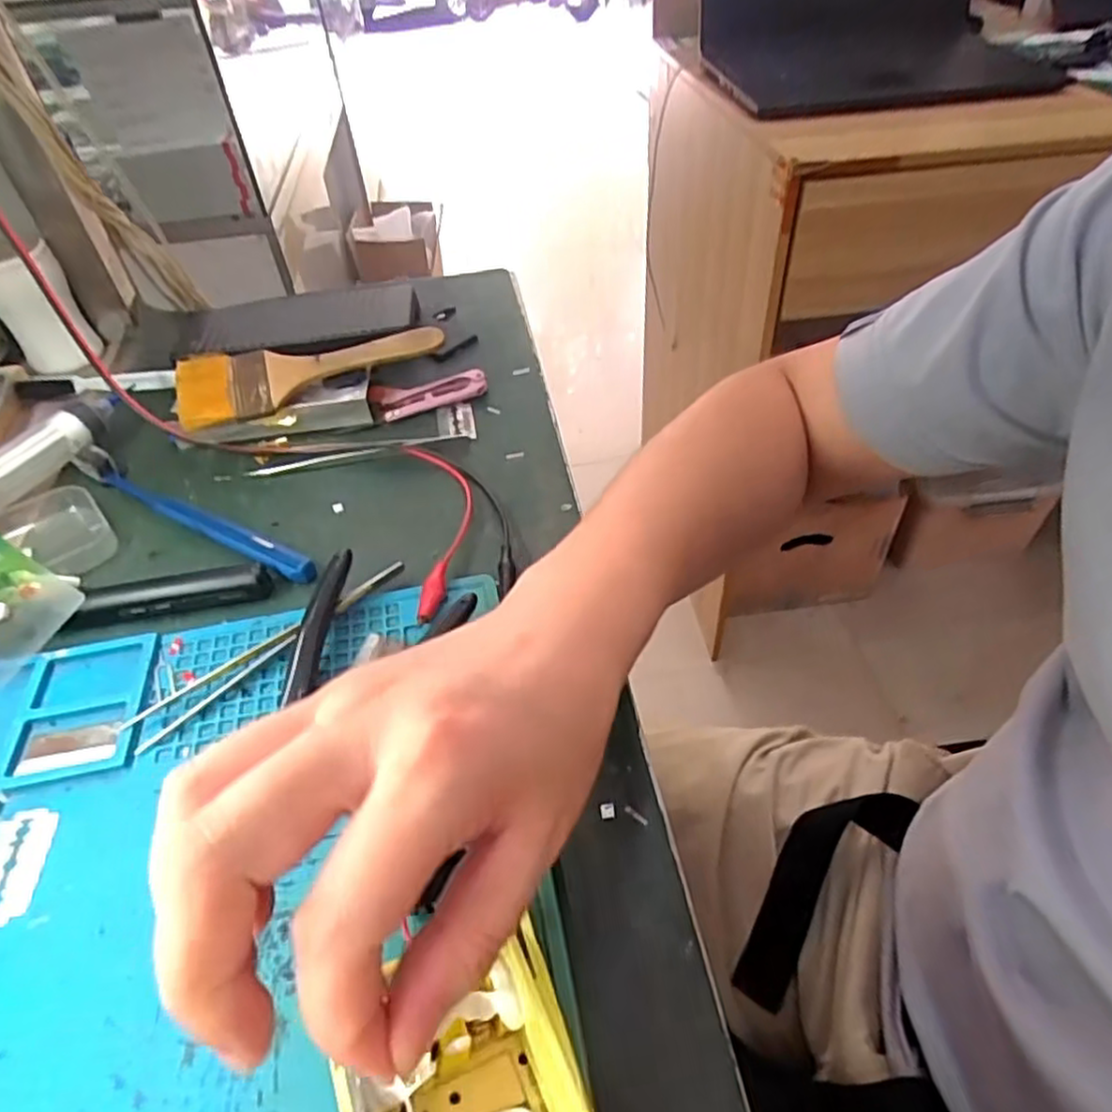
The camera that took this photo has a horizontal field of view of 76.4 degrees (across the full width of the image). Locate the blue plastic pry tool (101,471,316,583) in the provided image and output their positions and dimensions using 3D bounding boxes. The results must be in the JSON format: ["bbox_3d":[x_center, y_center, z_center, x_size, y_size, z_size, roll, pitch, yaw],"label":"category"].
[{"bbox_3d":[-0.196,-0.019,0.387,0.166,0.010,0.013,23,51,24],"label":"blue plastic pry tool"}]

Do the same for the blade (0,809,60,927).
[{"bbox_3d":[-0.201,0.114,0.261,0.022,0.004,0.042,-4,46,-10],"label":"blade"}]

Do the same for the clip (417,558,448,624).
[{"bbox_3d":[-0.058,0.017,0.336,0.011,0.011,0.036,0,46,3],"label":"clip"}]

